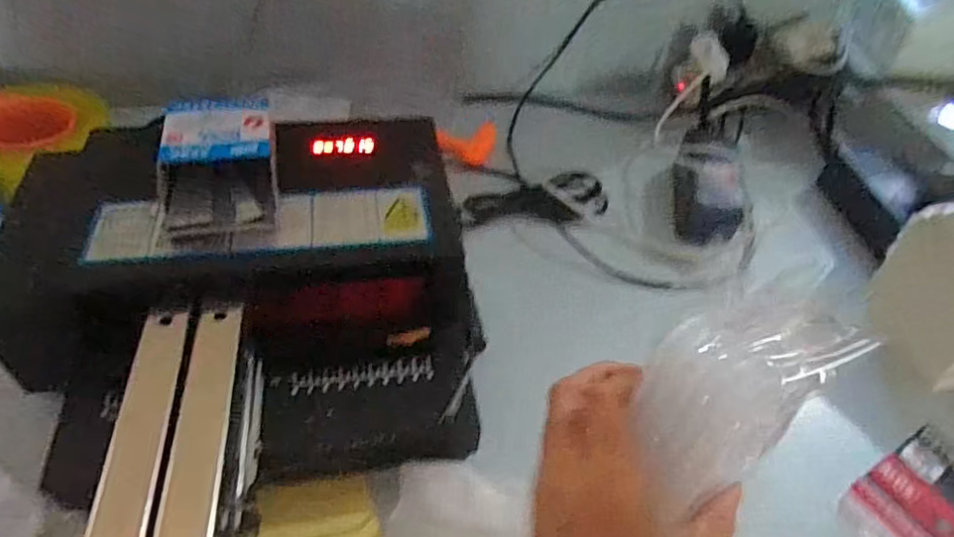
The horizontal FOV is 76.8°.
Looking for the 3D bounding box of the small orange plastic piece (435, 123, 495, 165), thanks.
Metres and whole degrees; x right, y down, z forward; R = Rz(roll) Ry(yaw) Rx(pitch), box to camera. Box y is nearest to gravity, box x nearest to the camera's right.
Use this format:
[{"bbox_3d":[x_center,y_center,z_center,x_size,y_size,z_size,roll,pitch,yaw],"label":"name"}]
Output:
[{"bbox_3d":[-0.002,-0.135,0.646,0.076,0.013,0.055,-19,53,-23],"label":"small orange plastic piece"}]

